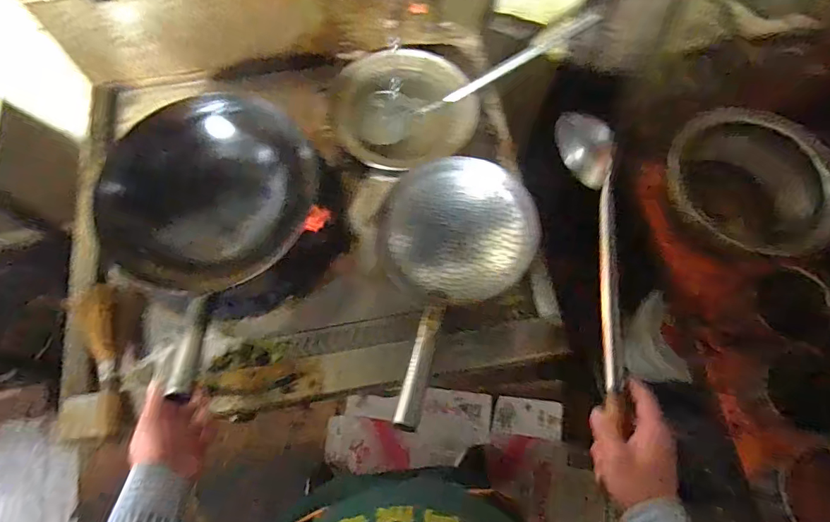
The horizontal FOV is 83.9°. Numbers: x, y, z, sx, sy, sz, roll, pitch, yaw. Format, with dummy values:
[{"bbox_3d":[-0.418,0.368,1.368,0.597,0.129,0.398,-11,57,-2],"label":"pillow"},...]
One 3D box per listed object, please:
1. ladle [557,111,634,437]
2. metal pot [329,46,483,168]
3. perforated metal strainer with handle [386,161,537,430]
[{"bbox_3d":[0.243,-0.005,0.621,0.069,0.079,0.428,3,66,1],"label":"ladle"},{"bbox_3d":[-0.024,-0.333,1.007,0.284,0.107,0.291,0,70,0],"label":"metal pot"},{"bbox_3d":[0.036,0.029,0.835,0.285,0.127,0.505,21,71,7],"label":"perforated metal strainer with handle"}]

